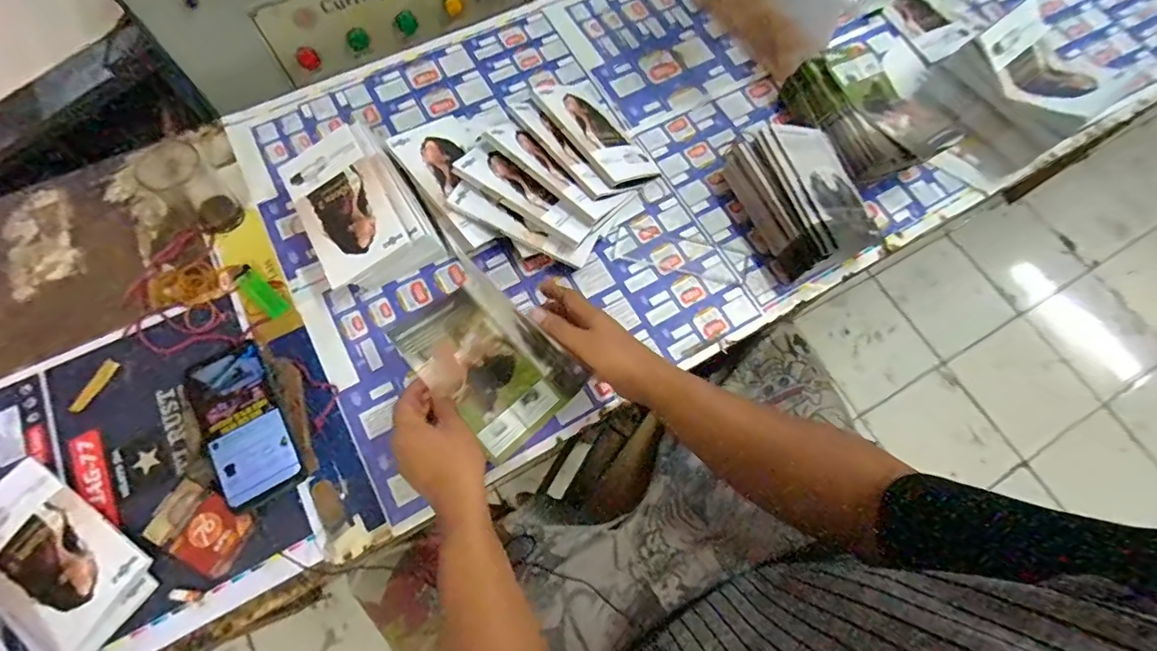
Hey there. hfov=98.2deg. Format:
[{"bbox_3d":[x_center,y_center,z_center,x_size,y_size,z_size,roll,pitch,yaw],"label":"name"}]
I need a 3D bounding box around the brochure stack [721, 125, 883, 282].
[{"bbox_3d":[0.288,-0.165,0.633,0.137,0.075,0.186,-24,73,-11],"label":"brochure stack"}]

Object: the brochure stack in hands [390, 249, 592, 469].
[{"bbox_3d":[-0.097,0.035,0.535,0.123,0.036,0.182,-41,77,-16],"label":"brochure stack in hands"}]

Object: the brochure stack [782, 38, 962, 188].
[{"bbox_3d":[0.377,-0.281,0.674,0.143,0.085,0.210,-36,75,-15],"label":"brochure stack"}]

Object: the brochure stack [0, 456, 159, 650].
[{"bbox_3d":[-0.497,0.224,0.473,0.182,0.020,0.110,34,72,9],"label":"brochure stack"}]

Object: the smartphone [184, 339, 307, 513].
[{"bbox_3d":[-0.327,0.094,0.488,0.073,0.015,0.156,-28,74,-13],"label":"smartphone"}]

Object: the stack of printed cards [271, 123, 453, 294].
[{"bbox_3d":[-0.257,-0.139,0.595,0.131,0.068,0.185,-29,74,-13],"label":"stack of printed cards"}]

